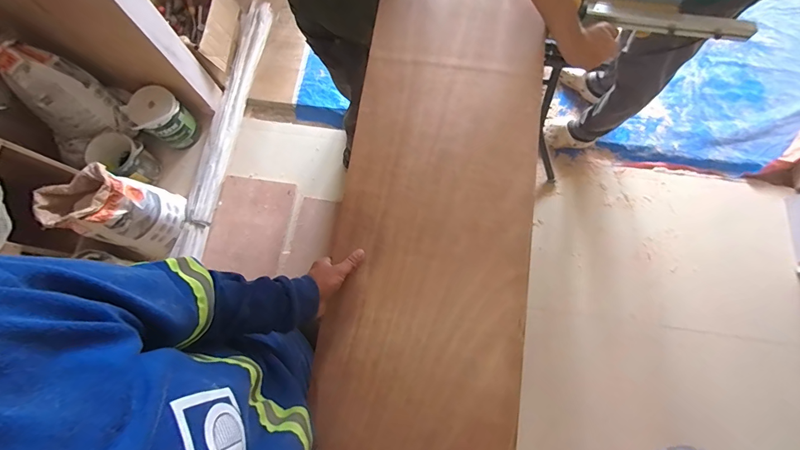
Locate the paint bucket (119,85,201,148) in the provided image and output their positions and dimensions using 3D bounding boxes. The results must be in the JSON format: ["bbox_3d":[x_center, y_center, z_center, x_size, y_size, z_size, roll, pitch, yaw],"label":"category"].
[{"bbox_3d":[-0.933,-0.416,1.462,0.153,0.208,0.166,0,76,1],"label":"paint bucket"}]

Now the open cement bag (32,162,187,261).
[{"bbox_3d":[-0.959,-0.056,1.279,0.226,0.363,0.247,19,77,5],"label":"open cement bag"}]

